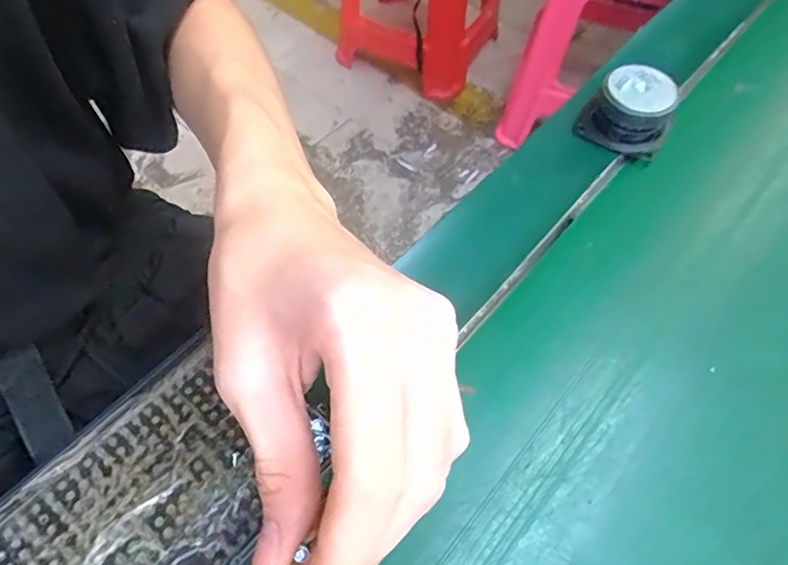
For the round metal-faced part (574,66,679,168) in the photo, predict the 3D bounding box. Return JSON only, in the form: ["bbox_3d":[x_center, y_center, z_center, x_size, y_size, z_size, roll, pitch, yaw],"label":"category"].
[{"bbox_3d":[0.140,-0.103,0.329,0.050,0.038,0.041,27,64,12],"label":"round metal-faced part"}]

